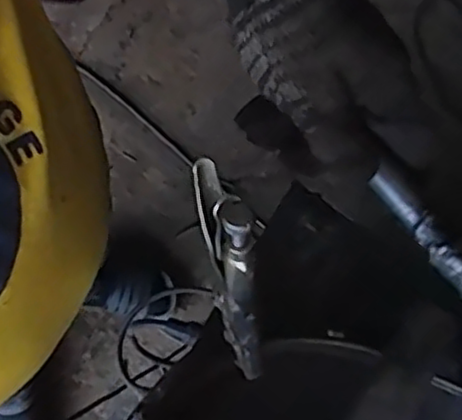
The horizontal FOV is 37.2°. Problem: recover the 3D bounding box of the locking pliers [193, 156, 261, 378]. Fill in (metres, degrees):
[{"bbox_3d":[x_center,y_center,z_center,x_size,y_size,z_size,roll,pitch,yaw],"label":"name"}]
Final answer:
[{"bbox_3d":[0.002,0.041,0.338,0.018,0.147,0.042,-12,47,-4],"label":"locking pliers"}]

